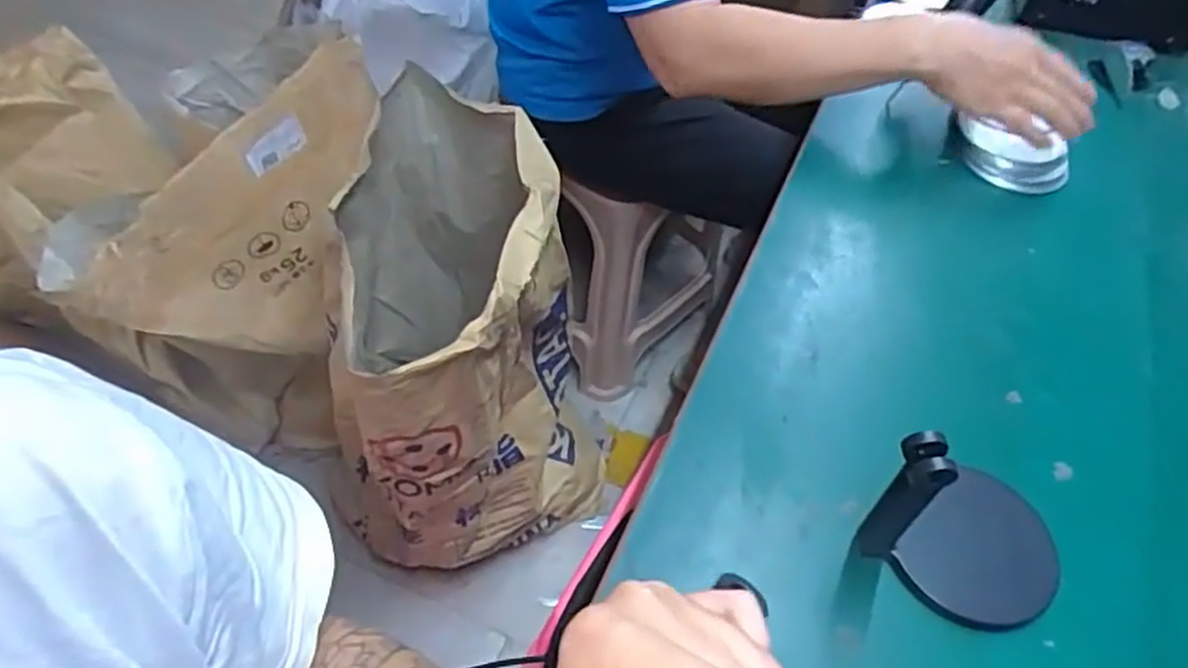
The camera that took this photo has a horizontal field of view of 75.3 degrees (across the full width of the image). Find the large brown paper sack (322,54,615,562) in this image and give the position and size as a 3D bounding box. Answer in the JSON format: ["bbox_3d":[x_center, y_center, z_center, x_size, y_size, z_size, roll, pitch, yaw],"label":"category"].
[{"bbox_3d":[-0.165,0.050,0.976,0.304,0.576,0.418,4,51,-2],"label":"large brown paper sack"}]

